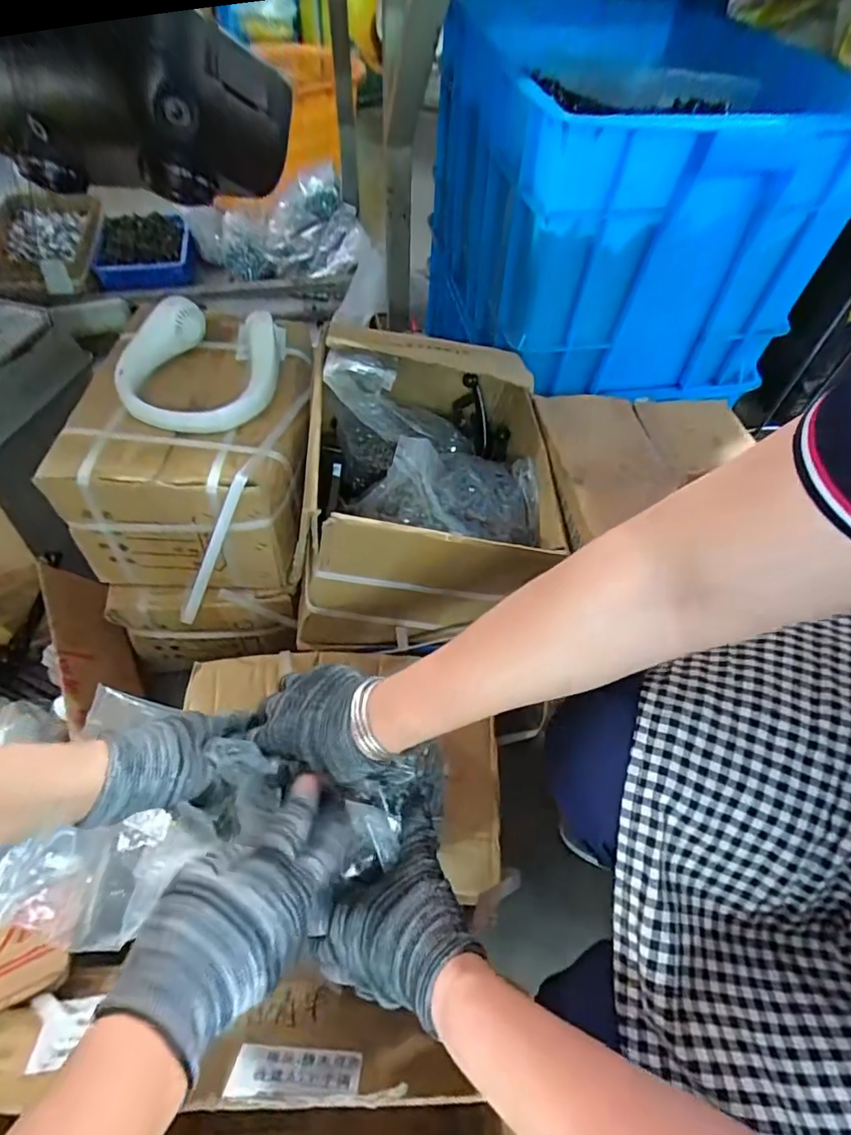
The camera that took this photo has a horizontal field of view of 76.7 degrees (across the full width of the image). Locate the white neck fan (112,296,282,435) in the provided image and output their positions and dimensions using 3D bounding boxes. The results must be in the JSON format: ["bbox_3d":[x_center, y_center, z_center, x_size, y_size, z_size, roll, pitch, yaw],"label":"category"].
[{"bbox_3d":[-0.256,-0.239,0.617,0.165,0.052,0.191,5,53,1],"label":"white neck fan"}]

